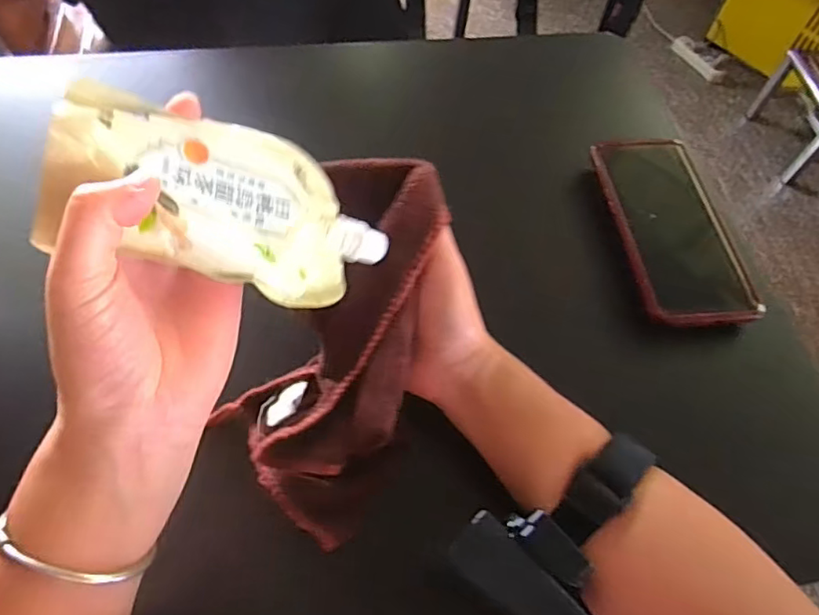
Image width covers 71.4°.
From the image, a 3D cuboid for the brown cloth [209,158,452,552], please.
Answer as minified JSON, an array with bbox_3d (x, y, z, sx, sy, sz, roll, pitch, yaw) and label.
[{"bbox_3d":[-0.041,0.017,0.313,0.090,0.041,0.200,17,91,5],"label":"brown cloth"}]

